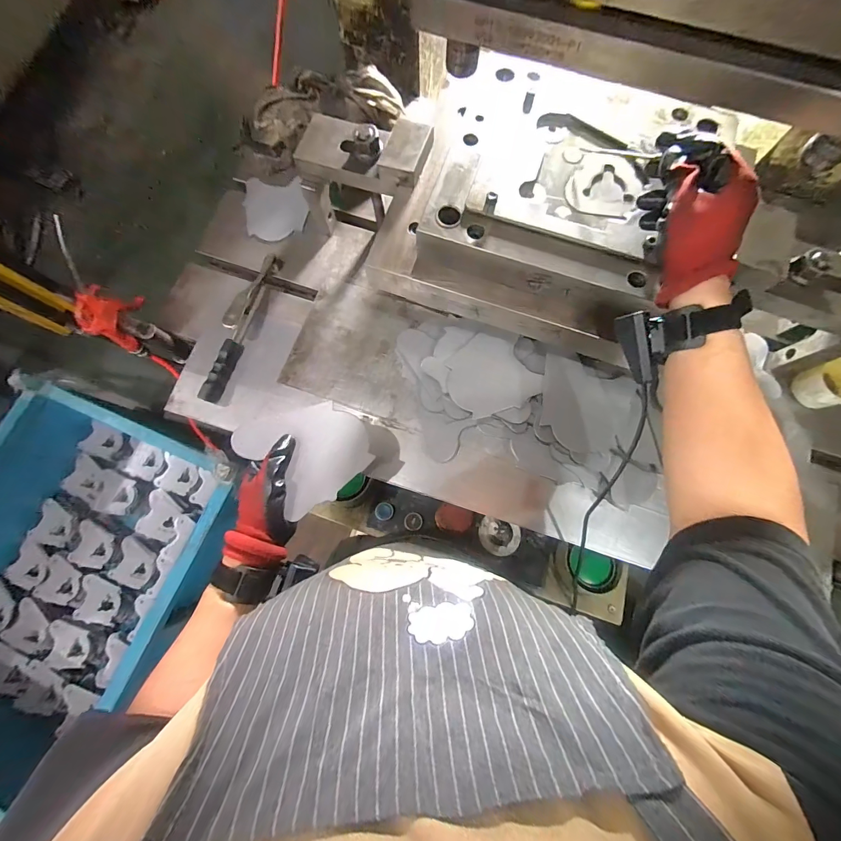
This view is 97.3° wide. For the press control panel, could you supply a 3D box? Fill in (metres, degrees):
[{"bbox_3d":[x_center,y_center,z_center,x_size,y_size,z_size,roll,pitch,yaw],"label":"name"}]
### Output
[{"bbox_3d":[0.068,0.185,0.585,0.518,0.048,0.093,18,78,5],"label":"press control panel"}]

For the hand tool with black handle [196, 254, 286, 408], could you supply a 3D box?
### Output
[{"bbox_3d":[-0.285,-0.156,0.579,0.024,0.055,0.262,18,78,5],"label":"hand tool with black handle"}]

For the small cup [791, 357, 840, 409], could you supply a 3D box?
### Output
[{"bbox_3d":[0.615,-0.054,0.559,0.071,0.047,0.066,0,77,1],"label":"small cup"}]

